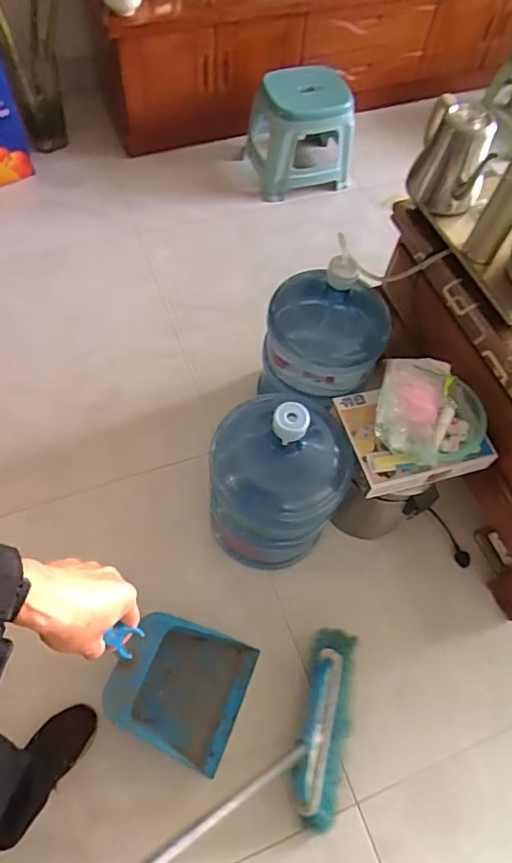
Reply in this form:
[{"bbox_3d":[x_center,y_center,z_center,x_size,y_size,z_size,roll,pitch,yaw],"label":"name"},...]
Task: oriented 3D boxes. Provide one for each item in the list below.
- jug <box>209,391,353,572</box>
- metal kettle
[{"bbox_3d":[0.041,0.088,1.066,0.258,0.433,0.252,10,61,1],"label":"jug"},{"bbox_3d":[0.354,-0.492,0.978,0.123,0.157,0.132,20,62,6],"label":"metal kettle"}]

